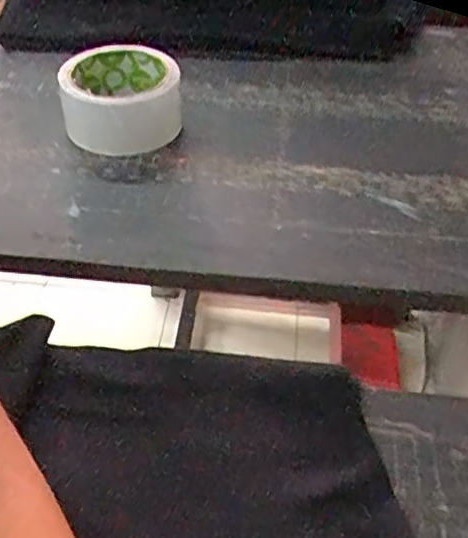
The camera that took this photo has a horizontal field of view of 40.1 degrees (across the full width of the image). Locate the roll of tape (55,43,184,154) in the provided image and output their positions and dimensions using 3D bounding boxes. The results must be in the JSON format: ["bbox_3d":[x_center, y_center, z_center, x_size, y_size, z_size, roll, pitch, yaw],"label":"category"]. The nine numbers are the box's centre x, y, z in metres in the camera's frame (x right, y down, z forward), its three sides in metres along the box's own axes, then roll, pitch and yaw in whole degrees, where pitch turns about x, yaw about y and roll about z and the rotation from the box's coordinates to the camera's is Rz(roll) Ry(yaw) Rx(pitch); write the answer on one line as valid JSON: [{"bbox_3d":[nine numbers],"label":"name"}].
[{"bbox_3d":[-0.092,-0.149,0.534,0.093,0.049,0.104,-3,45,-5],"label":"roll of tape"}]

